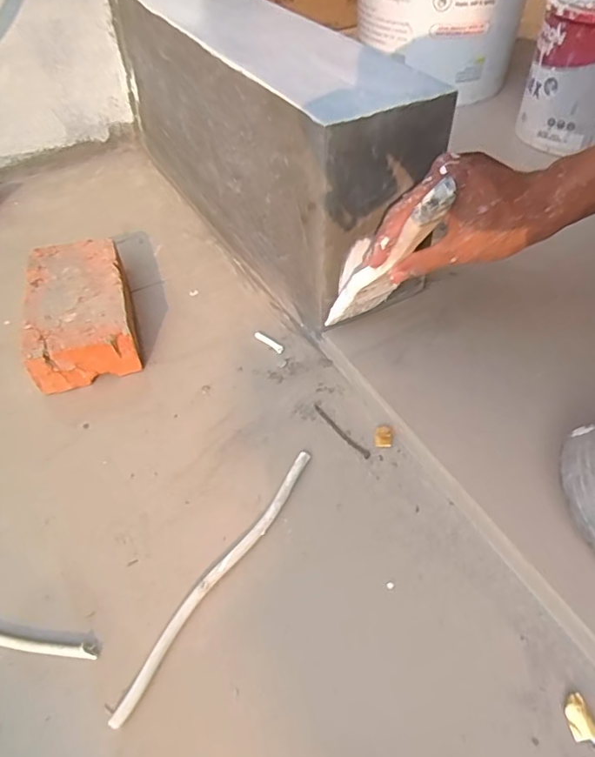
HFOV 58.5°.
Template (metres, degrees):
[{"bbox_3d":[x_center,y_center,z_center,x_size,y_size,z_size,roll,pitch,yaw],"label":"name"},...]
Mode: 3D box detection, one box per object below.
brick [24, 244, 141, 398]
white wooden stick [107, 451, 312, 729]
[{"bbox_3d":[-0.231,-0.076,0.573,0.102,0.054,0.188,-15,50,-9],"label":"brick"},{"bbox_3d":[-0.055,0.143,0.400,0.016,0.007,0.231,26,56,23],"label":"white wooden stick"}]

